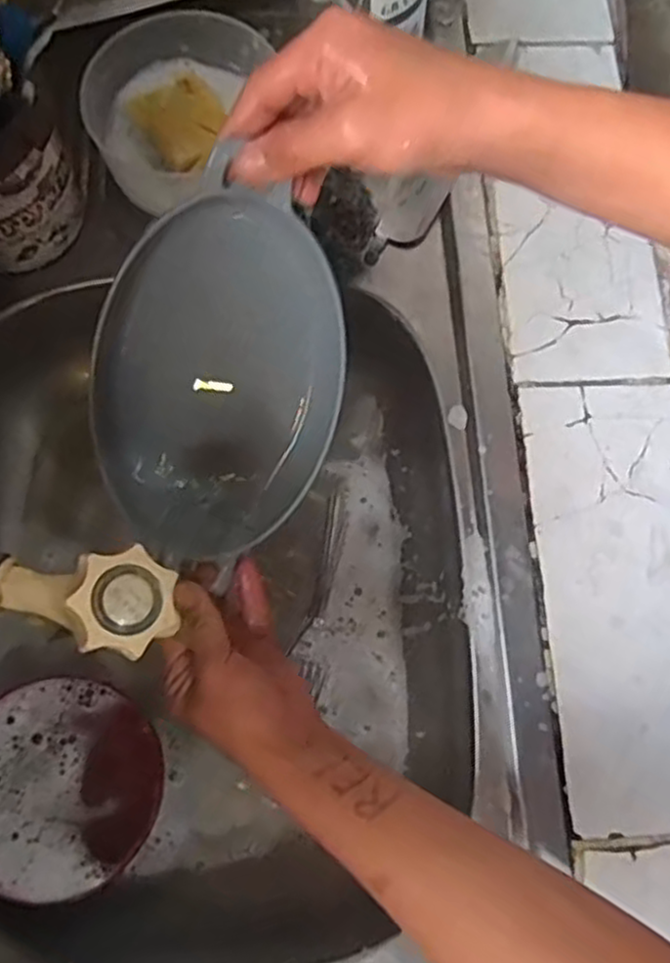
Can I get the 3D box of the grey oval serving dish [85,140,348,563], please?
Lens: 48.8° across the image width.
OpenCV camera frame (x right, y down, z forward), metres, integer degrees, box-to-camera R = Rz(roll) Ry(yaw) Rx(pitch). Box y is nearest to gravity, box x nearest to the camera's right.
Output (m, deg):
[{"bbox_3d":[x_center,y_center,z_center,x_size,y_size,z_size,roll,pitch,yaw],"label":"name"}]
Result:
[{"bbox_3d":[-0.065,-0.046,0.418,0.138,0.232,0.040,9,32,-16],"label":"grey oval serving dish"}]

